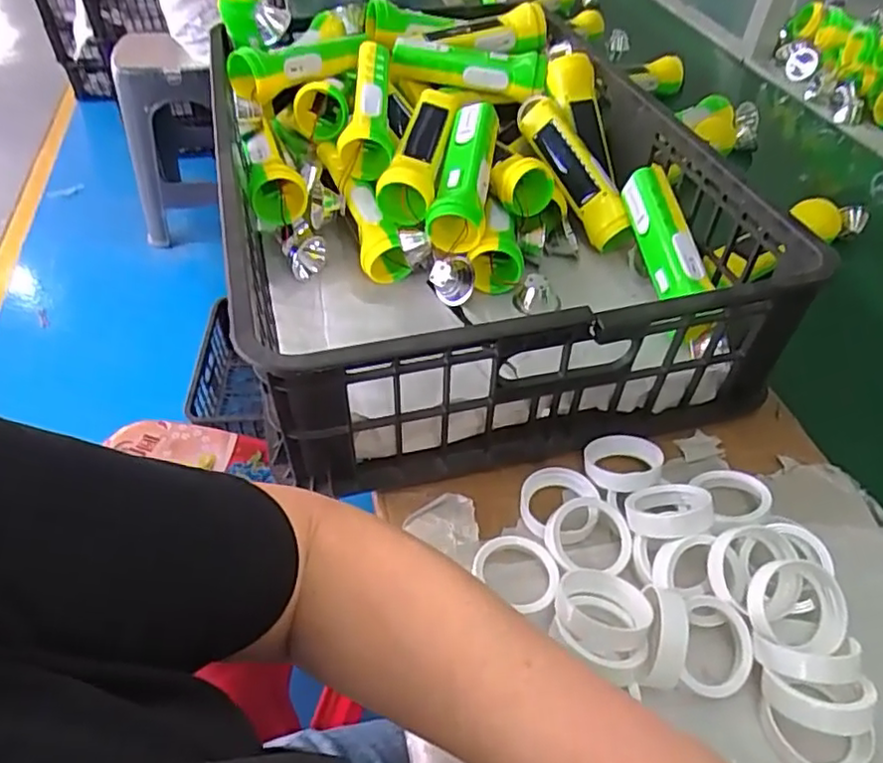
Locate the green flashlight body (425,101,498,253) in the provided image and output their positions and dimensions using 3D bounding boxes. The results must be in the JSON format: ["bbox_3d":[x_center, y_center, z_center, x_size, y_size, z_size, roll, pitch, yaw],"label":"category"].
[{"bbox_3d":[0.022,-0.185,0.573,0.049,0.045,0.134,7,70,8],"label":"green flashlight body"}]

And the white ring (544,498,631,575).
[{"bbox_3d":[0.093,0.099,0.410,0.052,0.012,0.052,-2,63,3],"label":"white ring"}]

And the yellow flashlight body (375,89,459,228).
[{"bbox_3d":[-0.013,-0.207,0.589,0.052,0.066,0.140,-14,50,41],"label":"yellow flashlight body"}]

